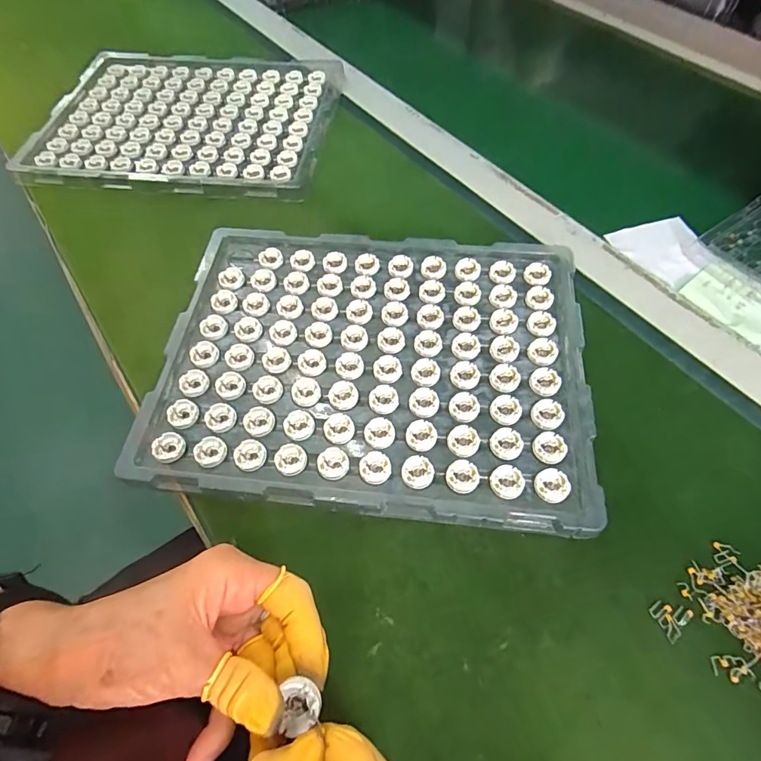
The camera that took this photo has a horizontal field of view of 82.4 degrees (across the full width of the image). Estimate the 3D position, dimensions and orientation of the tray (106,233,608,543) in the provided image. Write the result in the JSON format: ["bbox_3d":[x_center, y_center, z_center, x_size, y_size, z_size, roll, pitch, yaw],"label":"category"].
[{"bbox_3d":[-0.008,-0.022,0.364,0.338,0.022,0.254,5,60,3],"label":"tray"}]

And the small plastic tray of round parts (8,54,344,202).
[{"bbox_3d":[-0.241,-0.324,0.535,0.353,0.015,0.262,2,60,1],"label":"small plastic tray of round parts"}]

